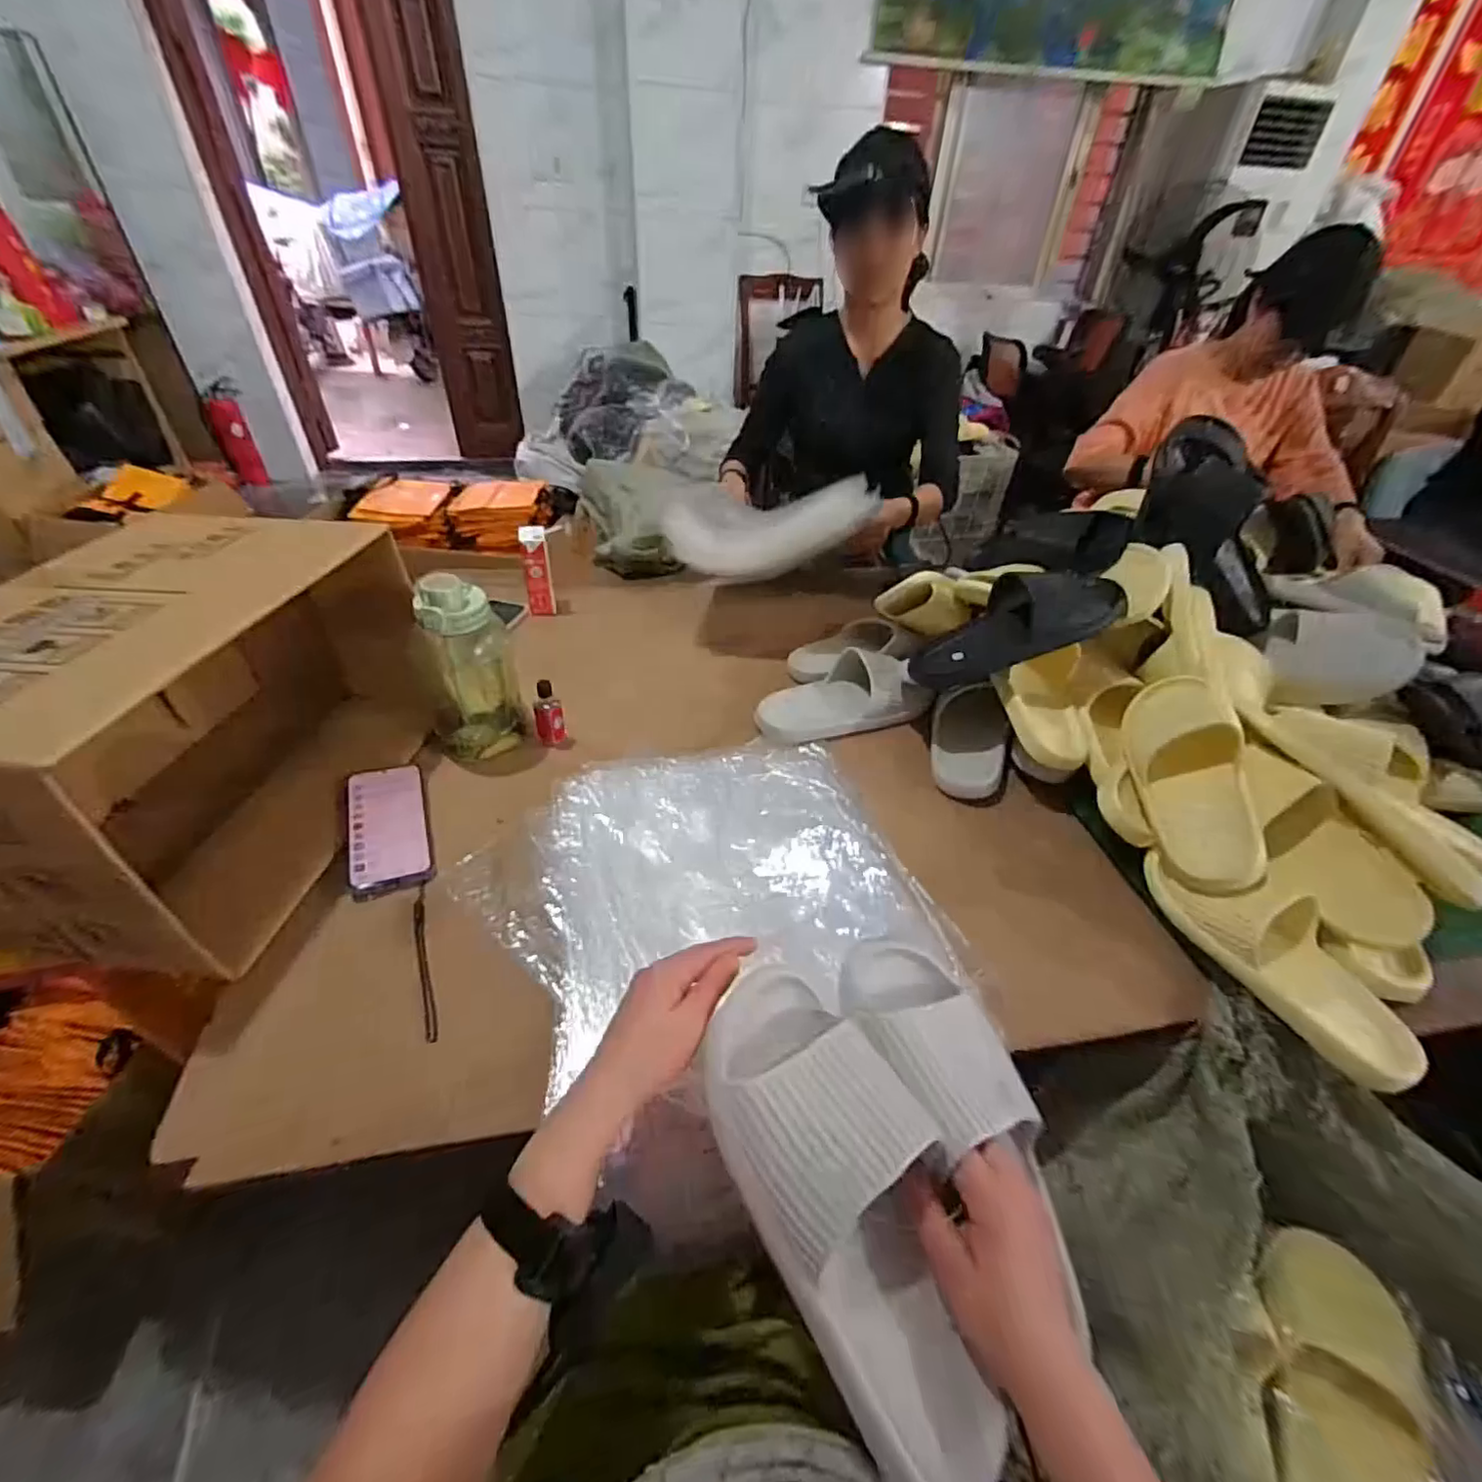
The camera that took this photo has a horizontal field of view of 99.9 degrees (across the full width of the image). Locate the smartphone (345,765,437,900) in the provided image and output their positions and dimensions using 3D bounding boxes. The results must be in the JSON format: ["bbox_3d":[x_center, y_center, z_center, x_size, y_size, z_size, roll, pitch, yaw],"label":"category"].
[{"bbox_3d":[-0.383,0.092,0.677,0.077,0.007,0.173,-7,45,-29],"label":"smartphone"}]

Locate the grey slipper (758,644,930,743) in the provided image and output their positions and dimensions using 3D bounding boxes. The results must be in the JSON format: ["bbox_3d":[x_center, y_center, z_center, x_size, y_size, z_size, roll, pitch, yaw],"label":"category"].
[{"bbox_3d":[0.143,-0.066,0.895,0.242,0.070,0.104,-15,42,2],"label":"grey slipper"}]

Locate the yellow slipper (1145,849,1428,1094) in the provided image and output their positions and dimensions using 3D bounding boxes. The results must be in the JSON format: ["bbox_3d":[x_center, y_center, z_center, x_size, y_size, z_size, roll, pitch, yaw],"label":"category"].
[{"bbox_3d":[0.520,0.193,0.599,0.100,0.069,0.250,-17,45,-22],"label":"yellow slipper"}]

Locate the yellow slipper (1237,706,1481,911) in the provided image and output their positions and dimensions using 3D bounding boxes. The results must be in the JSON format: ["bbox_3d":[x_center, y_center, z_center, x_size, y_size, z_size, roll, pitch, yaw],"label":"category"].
[{"bbox_3d":[0.645,0.040,0.628,0.078,0.076,0.251,-16,58,-21],"label":"yellow slipper"}]

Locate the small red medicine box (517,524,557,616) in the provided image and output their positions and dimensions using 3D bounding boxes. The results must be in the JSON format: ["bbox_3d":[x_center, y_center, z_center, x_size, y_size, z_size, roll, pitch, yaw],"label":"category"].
[{"bbox_3d":[-0.338,-0.281,1.041,0.047,0.132,0.041,-7,42,-13],"label":"small red medicine box"}]

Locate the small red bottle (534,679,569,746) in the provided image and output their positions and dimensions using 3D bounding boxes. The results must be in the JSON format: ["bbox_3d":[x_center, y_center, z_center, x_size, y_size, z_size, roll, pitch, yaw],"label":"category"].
[{"bbox_3d":[-0.246,-0.035,0.799,0.037,0.087,0.034,-8,42,-13],"label":"small red bottle"}]

